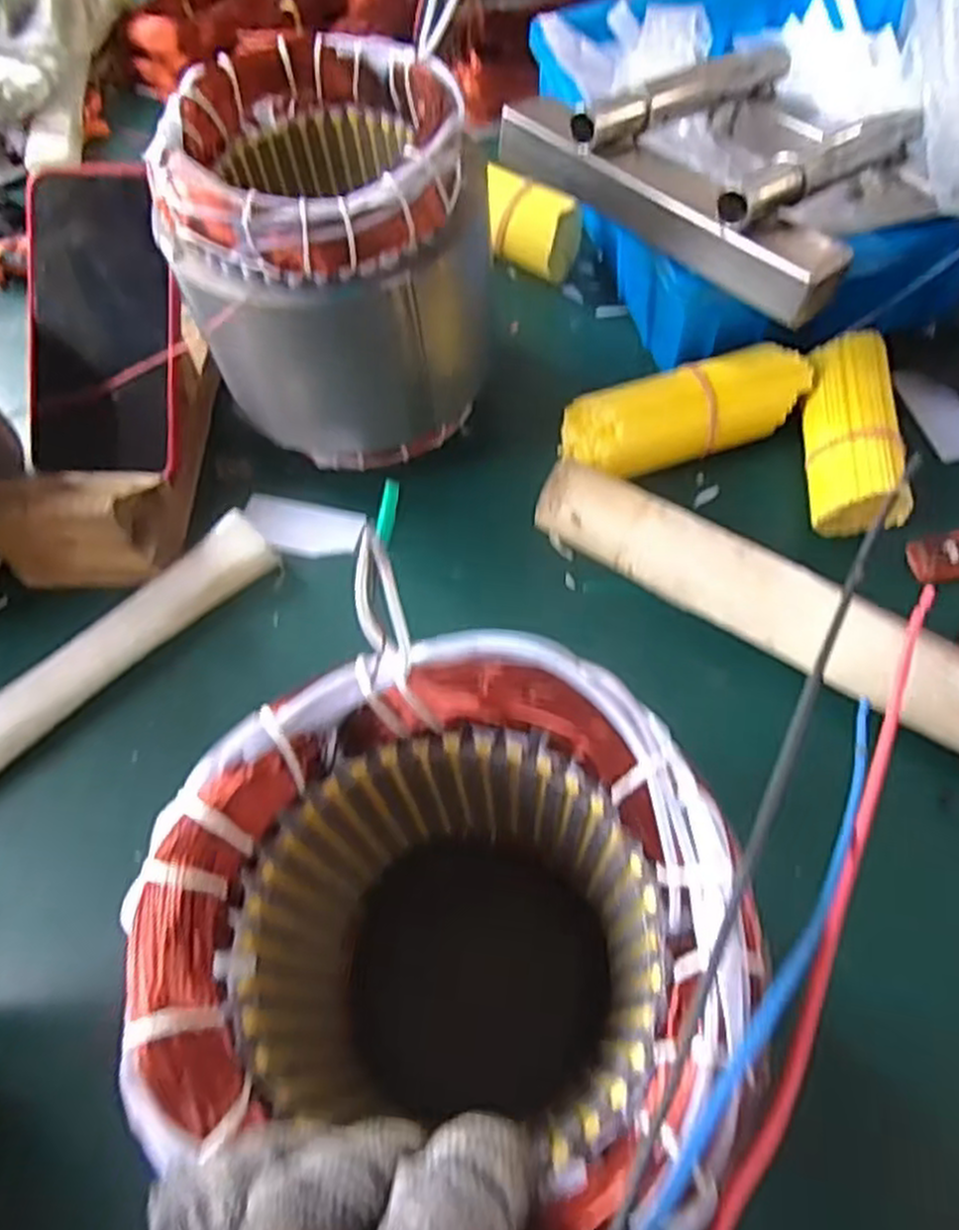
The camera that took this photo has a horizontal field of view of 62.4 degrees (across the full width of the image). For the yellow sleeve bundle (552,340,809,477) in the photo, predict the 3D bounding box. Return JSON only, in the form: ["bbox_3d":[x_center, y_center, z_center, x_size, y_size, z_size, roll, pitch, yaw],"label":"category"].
[{"bbox_3d":[0.114,-0.109,0.440,0.132,0.042,0.048,-15,60,-5],"label":"yellow sleeve bundle"}]

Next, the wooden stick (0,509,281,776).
[{"bbox_3d":[-0.227,0.053,0.387,0.301,0.024,0.030,-42,66,-18],"label":"wooden stick"}]

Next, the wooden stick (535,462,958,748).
[{"bbox_3d":[0.174,0.018,0.357,0.336,0.039,0.043,29,66,19],"label":"wooden stick"}]

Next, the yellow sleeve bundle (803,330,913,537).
[{"bbox_3d":[0.198,-0.099,0.424,0.046,0.037,0.115,3,61,6],"label":"yellow sleeve bundle"}]

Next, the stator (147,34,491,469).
[{"bbox_3d":[-0.070,-0.178,0.415,0.149,0.155,0.135,-8,60,-1],"label":"stator"}]

